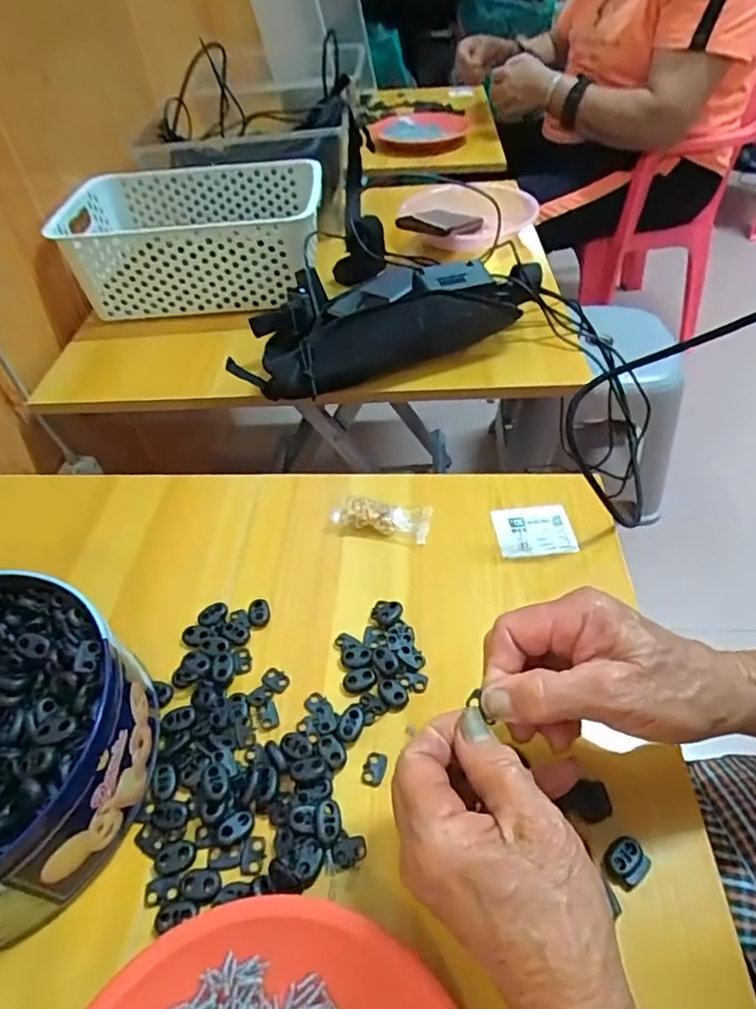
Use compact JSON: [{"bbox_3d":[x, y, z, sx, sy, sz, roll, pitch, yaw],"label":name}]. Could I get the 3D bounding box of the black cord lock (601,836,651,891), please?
[{"bbox_3d":[0.128,0.189,0.308,0.022,0.015,0.020,-27,50,-20],"label":"black cord lock"}]

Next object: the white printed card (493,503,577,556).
[{"bbox_3d":[0.126,0.020,0.471,0.061,0.005,0.049,-5,46,-1],"label":"white printed card"}]

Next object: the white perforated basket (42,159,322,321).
[{"bbox_3d":[-0.238,-0.355,0.773,0.325,0.103,0.231,-3,46,2],"label":"white perforated basket"}]

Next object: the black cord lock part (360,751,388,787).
[{"bbox_3d":[-0.002,0.155,0.345,0.013,0.004,0.019,10,48,13],"label":"black cord lock part"}]

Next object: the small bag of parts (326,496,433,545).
[{"bbox_3d":[0.000,0.012,0.470,0.084,0.017,0.034,1,46,5],"label":"small bag of parts"}]

